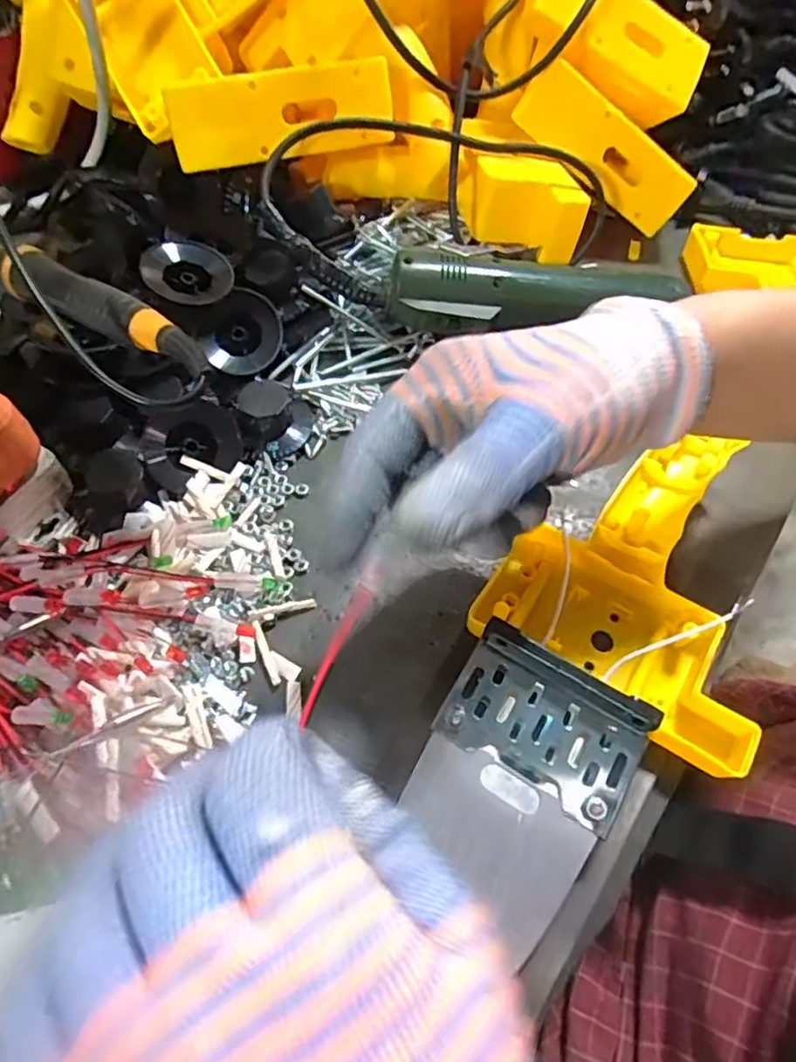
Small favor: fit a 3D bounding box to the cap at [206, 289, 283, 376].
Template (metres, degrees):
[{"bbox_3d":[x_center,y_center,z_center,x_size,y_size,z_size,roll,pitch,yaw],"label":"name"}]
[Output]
[{"bbox_3d":[-0.089,-0.115,0.365,0.043,0.045,0.016,-11,22,-19],"label":"cap"}]

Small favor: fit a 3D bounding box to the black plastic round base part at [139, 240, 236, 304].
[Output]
[{"bbox_3d":[-0.119,-0.145,0.356,0.046,0.015,0.044,1,58,-2],"label":"black plastic round base part"}]

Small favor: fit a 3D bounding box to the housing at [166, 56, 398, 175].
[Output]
[{"bbox_3d":[-0.063,-0.234,0.355,0.123,0.040,0.016,-15,34,-11],"label":"housing"}]

